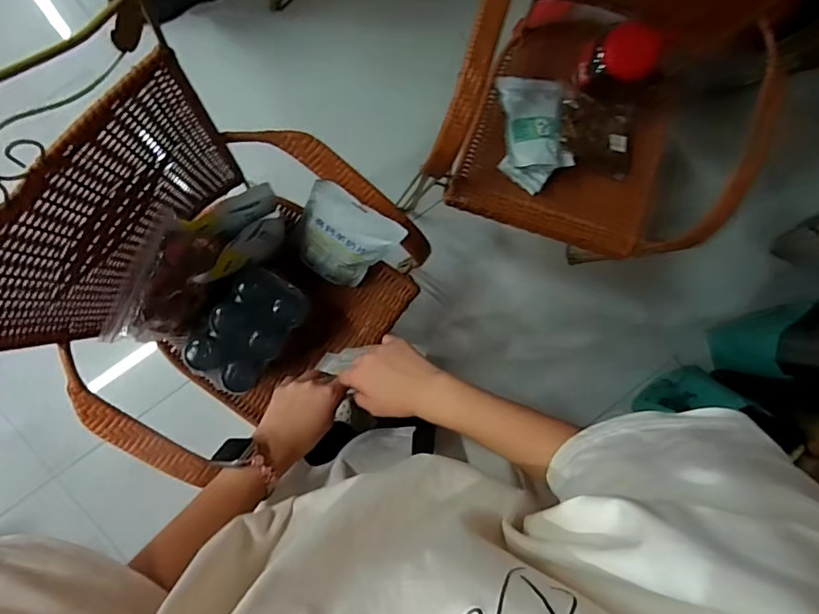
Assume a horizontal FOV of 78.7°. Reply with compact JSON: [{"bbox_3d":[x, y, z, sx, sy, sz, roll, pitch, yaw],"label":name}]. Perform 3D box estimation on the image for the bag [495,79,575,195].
[{"bbox_3d":[0.247,-0.345,0.977,0.133,0.063,0.222,-2,92,-6],"label":"bag"}]

